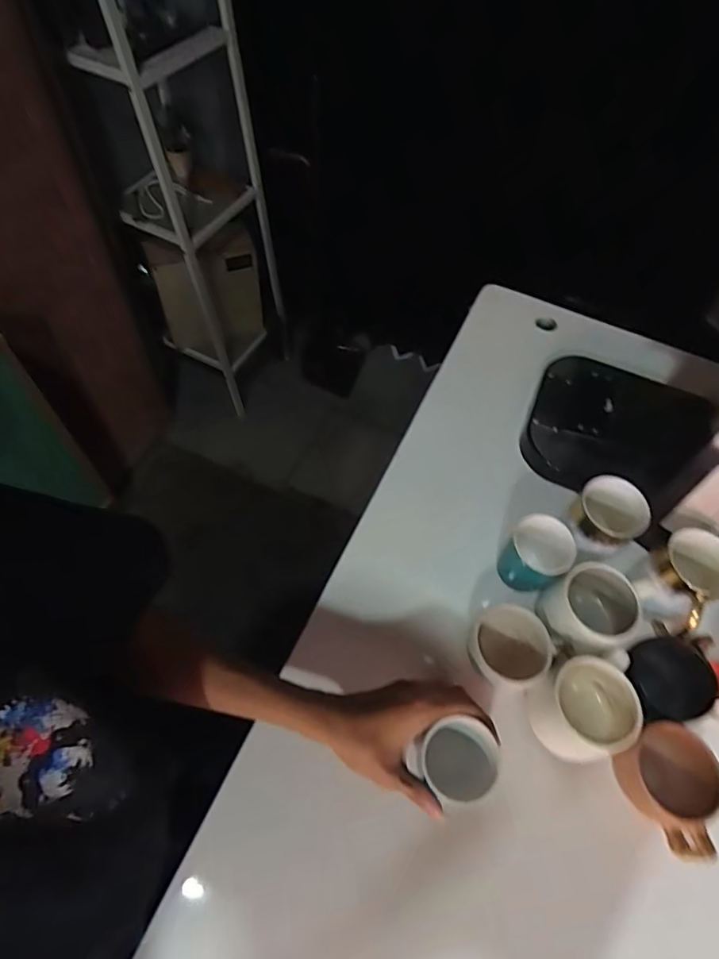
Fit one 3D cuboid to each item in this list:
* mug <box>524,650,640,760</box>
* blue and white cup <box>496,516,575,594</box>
[{"bbox_3d":[0.212,0.219,0.489,0.096,0.068,0.080,-8,60,-9],"label":"mug"},{"bbox_3d":[0.190,0.089,0.563,0.064,0.085,0.068,29,61,13],"label":"blue and white cup"}]

